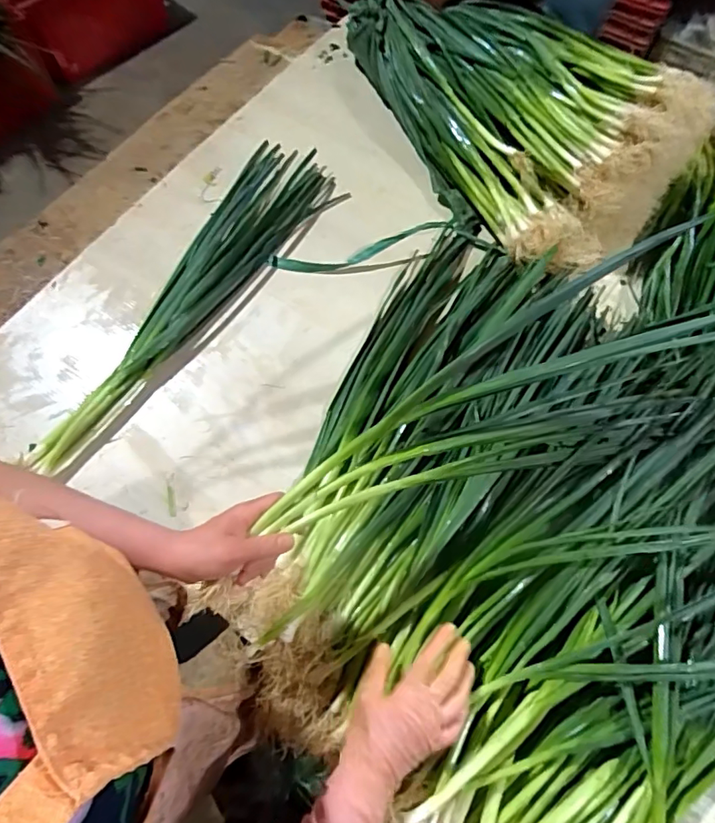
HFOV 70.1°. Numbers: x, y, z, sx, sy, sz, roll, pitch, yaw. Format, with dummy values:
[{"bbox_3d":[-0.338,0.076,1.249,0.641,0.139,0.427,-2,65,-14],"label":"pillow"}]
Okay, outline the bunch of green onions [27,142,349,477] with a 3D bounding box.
[{"bbox_3d":[-0.280,-0.211,0.819,0.175,0.028,0.669,33,71,12],"label":"bunch of green onions"}]

